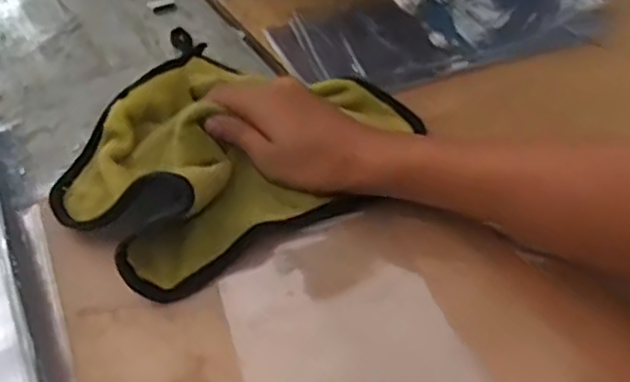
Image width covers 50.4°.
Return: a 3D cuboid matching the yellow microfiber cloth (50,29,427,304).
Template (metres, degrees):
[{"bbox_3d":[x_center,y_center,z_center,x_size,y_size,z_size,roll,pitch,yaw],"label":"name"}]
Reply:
[{"bbox_3d":[-0.081,-0.042,0.487,0.243,0.043,0.251,20,45,25],"label":"yellow microfiber cloth"}]

